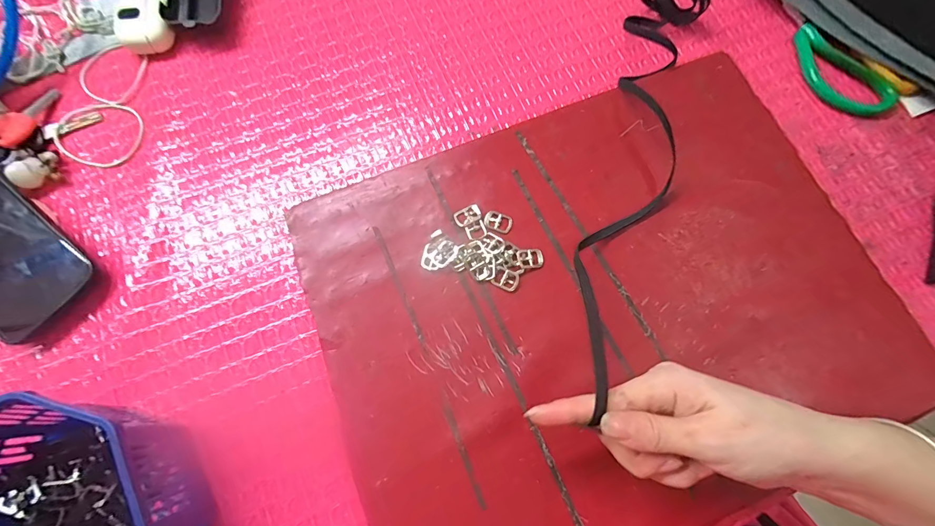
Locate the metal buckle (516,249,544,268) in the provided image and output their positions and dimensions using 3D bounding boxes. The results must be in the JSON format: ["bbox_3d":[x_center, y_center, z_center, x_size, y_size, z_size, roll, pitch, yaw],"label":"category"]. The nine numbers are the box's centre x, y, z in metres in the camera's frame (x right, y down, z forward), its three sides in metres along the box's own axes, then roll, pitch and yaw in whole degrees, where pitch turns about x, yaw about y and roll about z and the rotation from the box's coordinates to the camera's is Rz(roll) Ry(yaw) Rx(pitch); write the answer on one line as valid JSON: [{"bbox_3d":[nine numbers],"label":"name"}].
[{"bbox_3d":[0.046,-0.004,0.289,0.019,0.004,0.015,-6,75,-2],"label":"metal buckle"}]

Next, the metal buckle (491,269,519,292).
[{"bbox_3d":[0.028,0.011,0.284,0.018,0.004,0.015,25,76,6],"label":"metal buckle"}]

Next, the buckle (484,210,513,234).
[{"bbox_3d":[0.023,-0.031,0.296,0.021,0.004,0.015,24,76,6],"label":"buckle"}]

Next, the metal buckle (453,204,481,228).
[{"bbox_3d":[0.000,-0.036,0.296,0.020,0.004,0.014,-26,76,-7],"label":"metal buckle"}]

